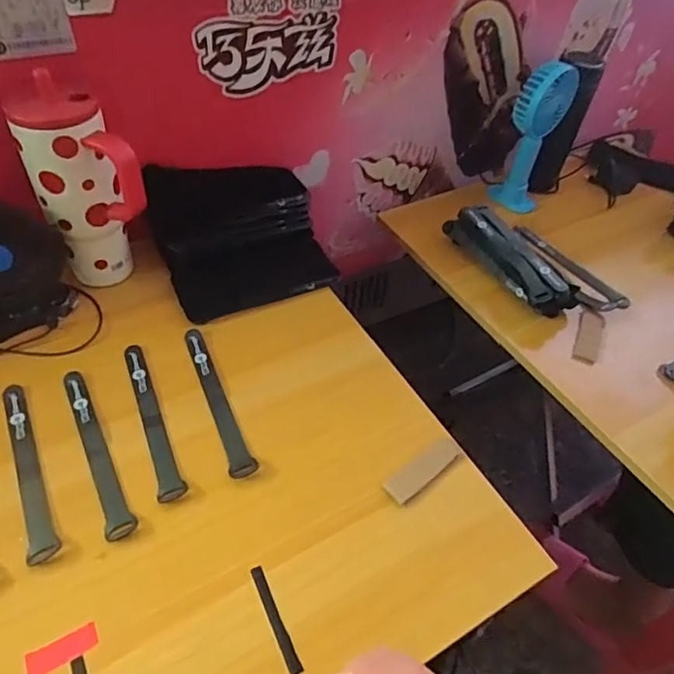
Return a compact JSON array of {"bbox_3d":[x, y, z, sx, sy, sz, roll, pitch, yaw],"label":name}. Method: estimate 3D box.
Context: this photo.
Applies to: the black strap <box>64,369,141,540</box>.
[{"bbox_3d":[-0.226,0.102,0.503,0.024,0.004,0.194,-20,53,-21],"label":"black strap"}]

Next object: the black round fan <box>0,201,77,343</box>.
[{"bbox_3d":[-0.352,-0.068,0.561,0.120,0.125,0.074,-18,53,-20],"label":"black round fan"}]

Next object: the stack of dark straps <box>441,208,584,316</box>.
[{"bbox_3d":[0.238,-0.106,0.741,0.055,0.064,0.211,-22,54,-23],"label":"stack of dark straps"}]

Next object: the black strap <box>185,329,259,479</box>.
[{"bbox_3d":[-0.123,0.060,0.549,0.024,0.004,0.191,-16,52,-18],"label":"black strap"}]

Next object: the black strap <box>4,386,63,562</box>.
[{"bbox_3d":[-0.281,0.115,0.486,0.023,0.006,0.193,-19,53,-21],"label":"black strap"}]

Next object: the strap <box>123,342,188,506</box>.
[{"bbox_3d":[-0.183,0.077,0.530,0.024,0.004,0.190,-16,52,-18],"label":"strap"}]

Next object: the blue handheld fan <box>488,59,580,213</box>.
[{"bbox_3d":[0.298,-0.296,0.821,0.078,0.233,0.076,24,51,15],"label":"blue handheld fan"}]

